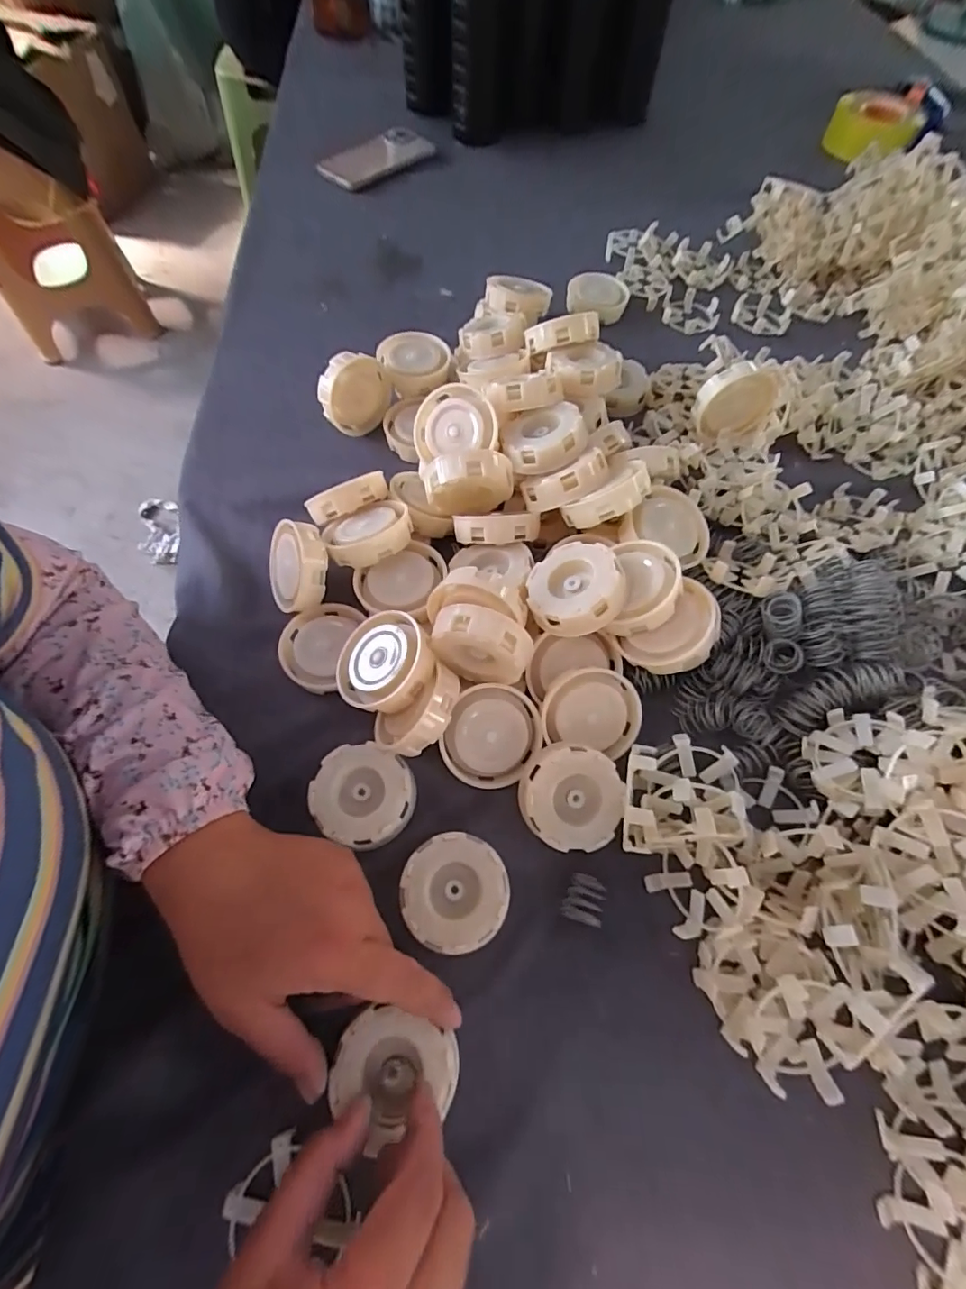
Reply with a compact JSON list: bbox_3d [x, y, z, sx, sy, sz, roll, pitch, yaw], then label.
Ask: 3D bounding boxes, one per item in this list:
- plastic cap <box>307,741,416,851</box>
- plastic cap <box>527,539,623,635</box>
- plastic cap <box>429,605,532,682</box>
[{"bbox_3d":[-0.078,0.097,0.331,0.064,0.016,0.059,1,64,-2],"label":"plastic cap"},{"bbox_3d":[0.063,-0.038,0.345,0.064,0.019,0.064,5,61,34],"label":"plastic cap"},{"bbox_3d":[-0.001,0.002,0.335,0.063,0.054,0.026,18,65,7],"label":"plastic cap"}]

